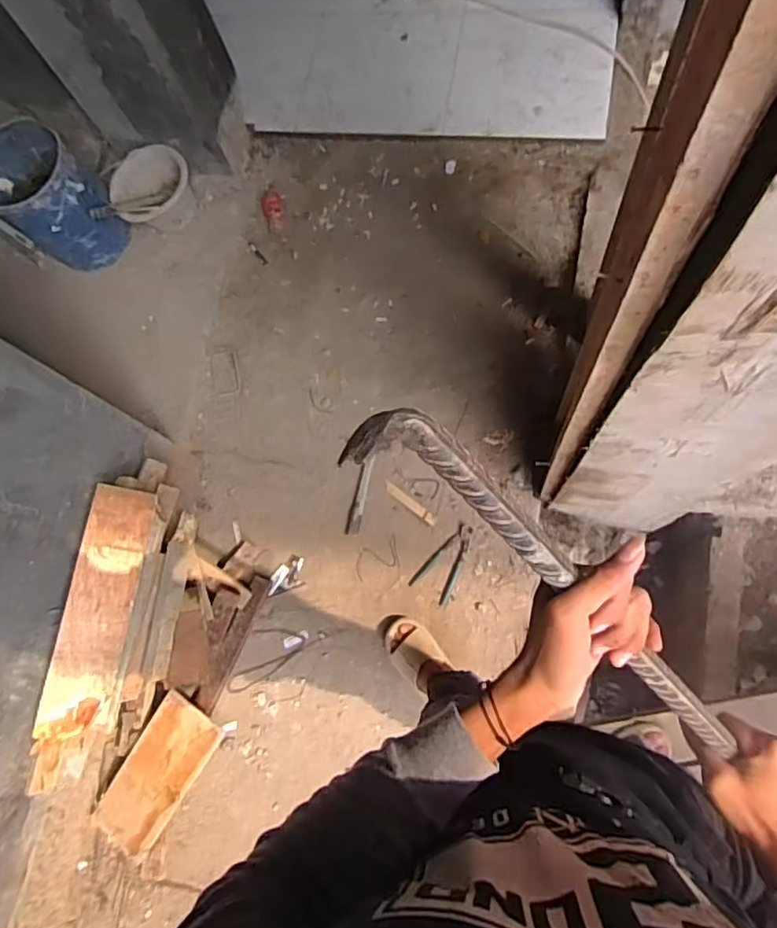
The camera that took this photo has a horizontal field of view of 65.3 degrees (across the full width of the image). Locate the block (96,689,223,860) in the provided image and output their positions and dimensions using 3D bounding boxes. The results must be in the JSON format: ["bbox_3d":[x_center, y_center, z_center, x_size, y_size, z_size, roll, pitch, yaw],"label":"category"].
[{"bbox_3d":[-0.573,0.768,1.499,0.173,0.041,0.382,34,88,-4],"label":"block"}]

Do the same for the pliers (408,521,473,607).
[{"bbox_3d":[0.164,0.265,1.655,0.110,0.013,0.217,33,83,15],"label":"pliers"}]

